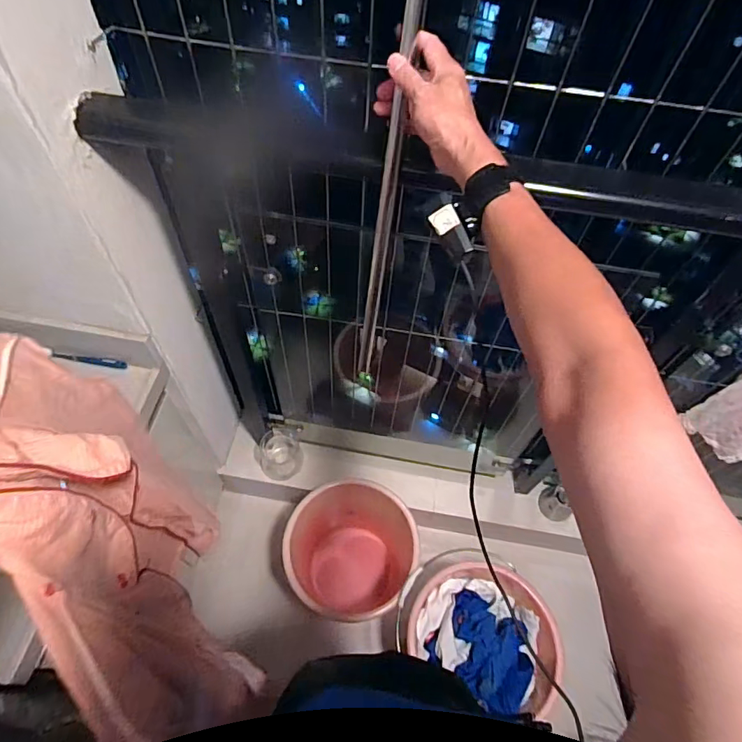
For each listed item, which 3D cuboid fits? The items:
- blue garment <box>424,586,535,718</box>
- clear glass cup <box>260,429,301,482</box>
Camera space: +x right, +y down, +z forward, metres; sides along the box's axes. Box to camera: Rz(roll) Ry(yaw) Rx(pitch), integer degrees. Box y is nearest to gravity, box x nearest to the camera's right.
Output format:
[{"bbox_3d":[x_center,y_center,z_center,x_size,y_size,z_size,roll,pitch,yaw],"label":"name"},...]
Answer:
[{"bbox_3d":[0.287,0.686,1.180,0.252,0.066,0.211,34,62,17],"label":"blue garment"},{"bbox_3d":[-0.285,0.256,1.490,0.127,0.130,0.129,1,58,-2],"label":"clear glass cup"}]

